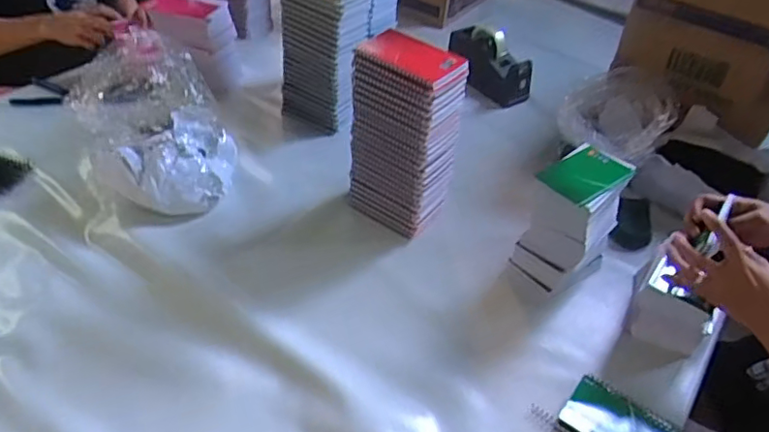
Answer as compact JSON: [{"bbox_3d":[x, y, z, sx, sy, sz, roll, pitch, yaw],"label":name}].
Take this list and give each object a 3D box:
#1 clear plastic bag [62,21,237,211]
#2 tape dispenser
[{"bbox_3d":[-0.357,-0.136,0.899,0.201,0.185,0.242,-20,49,-24],"label":"clear plastic bag"},{"bbox_3d":[0.226,-0.329,1.205,0.072,0.098,0.222,-17,48,-22],"label":"tape dispenser"}]

